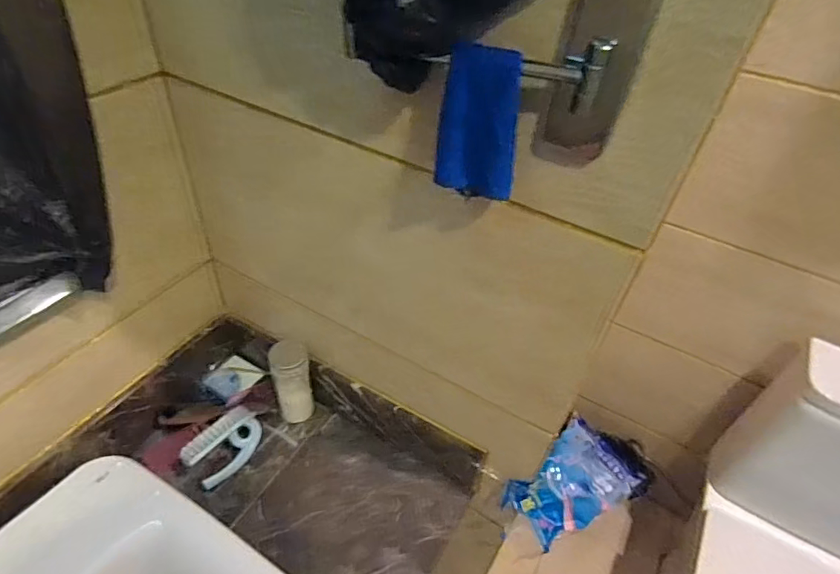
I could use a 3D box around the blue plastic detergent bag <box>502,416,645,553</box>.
[{"bbox_3d":[0.247,0.313,0.802,0.222,0.079,0.132,-30,55,-32],"label":"blue plastic detergent bag"}]

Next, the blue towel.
[{"bbox_3d":[0.049,-0.129,0.406,0.064,0.114,0.023,10,44,4],"label":"blue towel"}]

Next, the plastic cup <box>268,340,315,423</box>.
[{"bbox_3d":[-0.213,0.163,0.849,0.063,0.141,0.061,-11,46,-17],"label":"plastic cup"}]

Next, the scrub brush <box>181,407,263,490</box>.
[{"bbox_3d":[-0.309,0.250,0.812,0.073,0.051,0.128,26,47,19],"label":"scrub brush"}]

